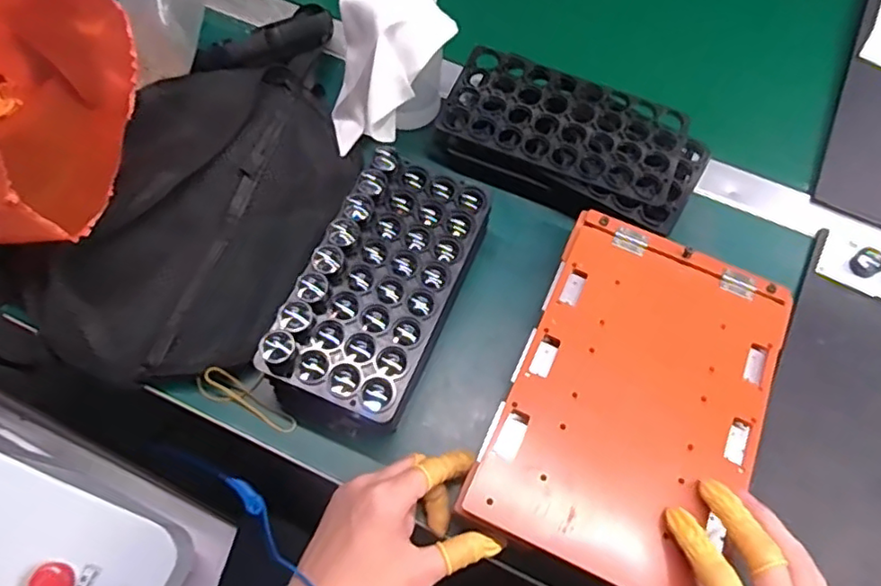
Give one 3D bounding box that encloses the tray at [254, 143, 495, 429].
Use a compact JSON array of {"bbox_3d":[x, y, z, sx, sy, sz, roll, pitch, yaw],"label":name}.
[{"bbox_3d":[-0.040,-0.002,0.457,0.099,0.079,0.198,22,68,9],"label":"tray"}]

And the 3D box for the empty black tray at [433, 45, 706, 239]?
[{"bbox_3d":[0.109,-0.130,0.530,0.212,0.049,0.107,26,69,11],"label":"empty black tray"}]

